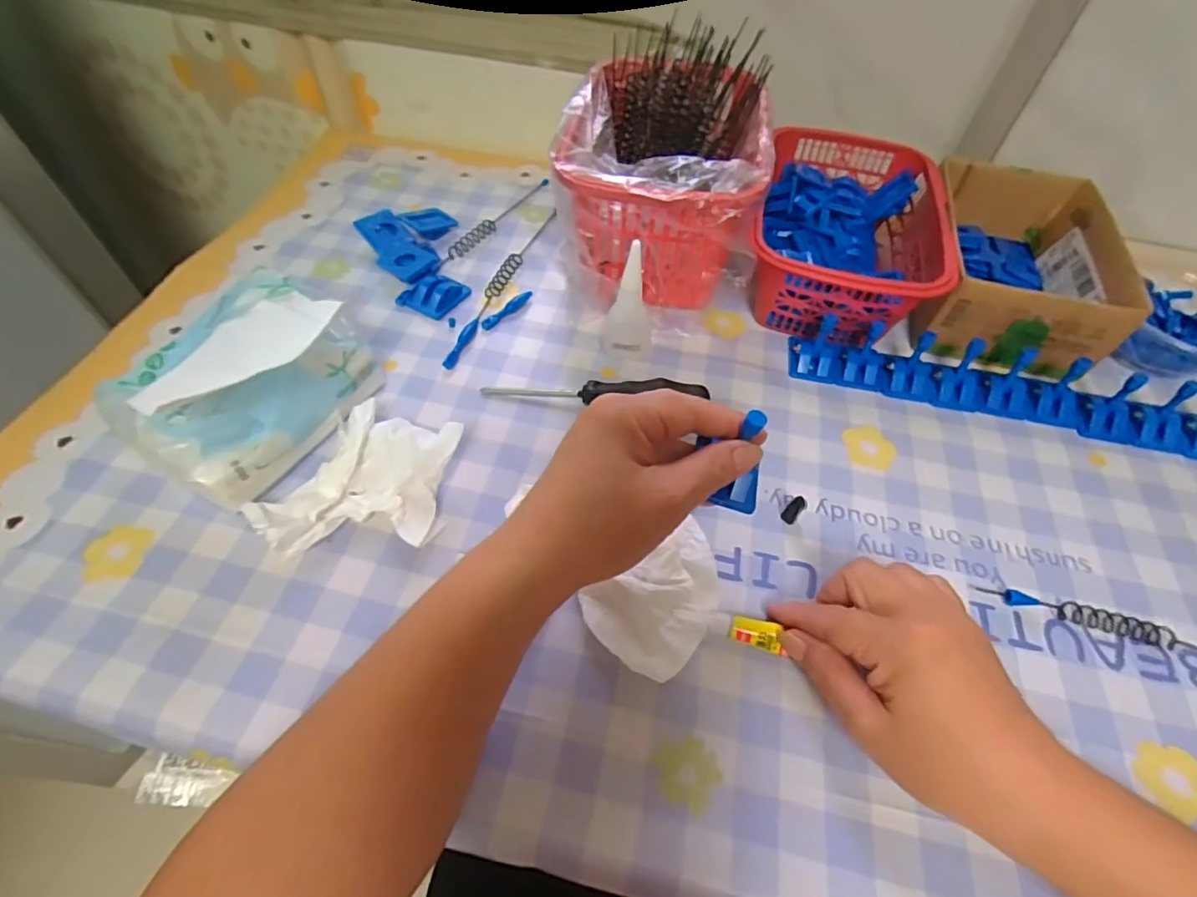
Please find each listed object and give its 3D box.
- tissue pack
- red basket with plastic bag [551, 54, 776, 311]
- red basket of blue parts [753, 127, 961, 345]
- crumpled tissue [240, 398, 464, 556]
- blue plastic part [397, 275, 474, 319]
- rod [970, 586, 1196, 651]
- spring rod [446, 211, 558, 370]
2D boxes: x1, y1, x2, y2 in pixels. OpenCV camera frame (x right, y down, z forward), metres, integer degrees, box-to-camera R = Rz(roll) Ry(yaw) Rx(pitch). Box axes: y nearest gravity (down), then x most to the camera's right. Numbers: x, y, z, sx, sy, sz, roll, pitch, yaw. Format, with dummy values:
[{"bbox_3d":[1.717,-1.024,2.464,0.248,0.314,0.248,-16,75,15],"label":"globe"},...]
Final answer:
[{"bbox_3d":[-0.214,-0.040,0.348,0.080,0.085,0.140,25,58,15],"label":"tissue pack"},{"bbox_3d":[0.055,-0.227,0.472,0.153,0.117,0.236,9,55,4],"label":"red basket with plastic bag"},{"bbox_3d":[0.202,-0.180,0.469,0.141,0.073,0.208,12,55,7],"label":"red basket of blue parts"},{"bbox_3d":[-0.141,0.022,0.335,0.096,0.036,0.106,23,57,14],"label":"crumpled tissue"},{"bbox_3d":[-0.137,-0.129,0.461,0.042,0.012,0.045,23,57,14],"label":"blue plastic part"},{"bbox_3d":[0.316,0.106,0.313,0.186,0.010,0.013,16,56,9],"label":"rod"},{"bbox_3d":[-0.082,-0.150,0.484,0.013,0.007,0.226,17,56,9],"label":"spring rod"}]

